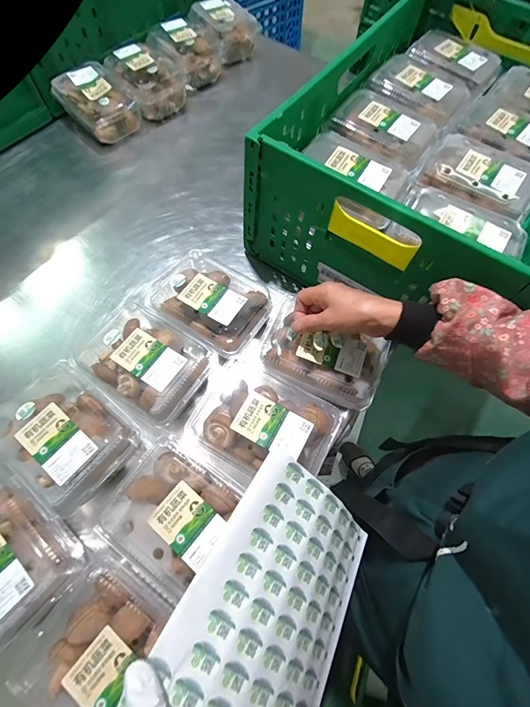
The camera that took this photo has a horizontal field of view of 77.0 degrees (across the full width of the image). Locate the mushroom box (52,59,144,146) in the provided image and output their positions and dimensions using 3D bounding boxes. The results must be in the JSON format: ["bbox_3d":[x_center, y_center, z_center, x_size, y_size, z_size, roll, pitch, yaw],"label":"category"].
[{"bbox_3d":[-0.356,-0.534,0.722,0.126,0.087,0.150,-41,73,-17],"label":"mushroom box"}]

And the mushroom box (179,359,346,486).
[{"bbox_3d":[-0.005,0.091,0.439,0.179,0.058,0.143,31,69,12],"label":"mushroom box"}]

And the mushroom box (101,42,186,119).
[{"bbox_3d":[-0.272,-0.618,0.764,0.140,0.087,0.163,-37,72,-16],"label":"mushroom box"}]

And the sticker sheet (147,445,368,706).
[{"bbox_3d":[0.014,0.213,0.284,0.161,0.022,0.203,44,56,-13],"label":"sticker sheet"}]

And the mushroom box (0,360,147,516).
[{"bbox_3d":[-0.250,0.104,0.437,0.169,0.078,0.126,39,71,15],"label":"mushroom box"}]

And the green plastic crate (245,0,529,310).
[{"bbox_3d":[0.296,-0.354,0.560,0.390,0.180,0.591,32,69,13],"label":"green plastic crate"}]

